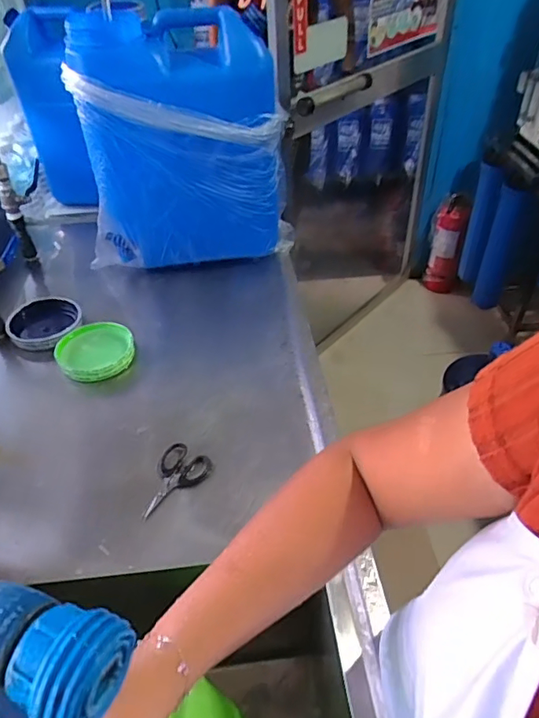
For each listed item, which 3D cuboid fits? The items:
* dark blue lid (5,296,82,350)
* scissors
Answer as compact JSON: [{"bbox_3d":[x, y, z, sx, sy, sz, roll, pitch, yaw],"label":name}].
[{"bbox_3d":[-0.394,-0.064,0.883,0.116,0.027,0.116,3,45,-3],"label":"dark blue lid"},{"bbox_3d":[-0.129,0.160,0.662,0.067,0.007,0.109,20,47,23],"label":"scissors"}]

